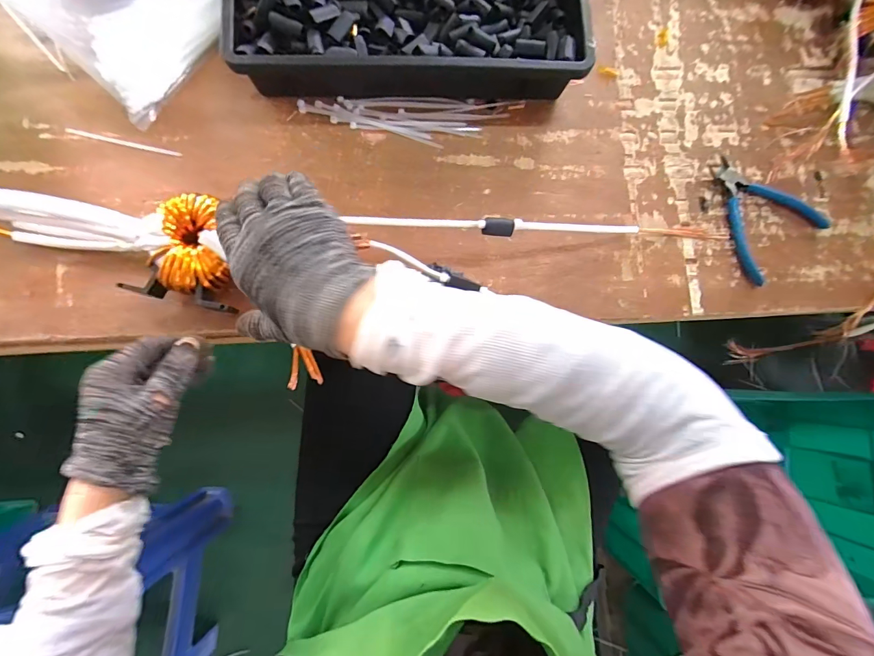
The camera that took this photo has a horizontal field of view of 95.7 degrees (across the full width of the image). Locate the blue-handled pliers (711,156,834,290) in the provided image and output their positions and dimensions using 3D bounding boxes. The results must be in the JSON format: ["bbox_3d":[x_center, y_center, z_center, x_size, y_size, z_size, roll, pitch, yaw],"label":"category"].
[{"bbox_3d":[0.370,-0.136,0.461,0.119,0.011,0.133,-39,87,-9],"label":"blue-handled pliers"}]

